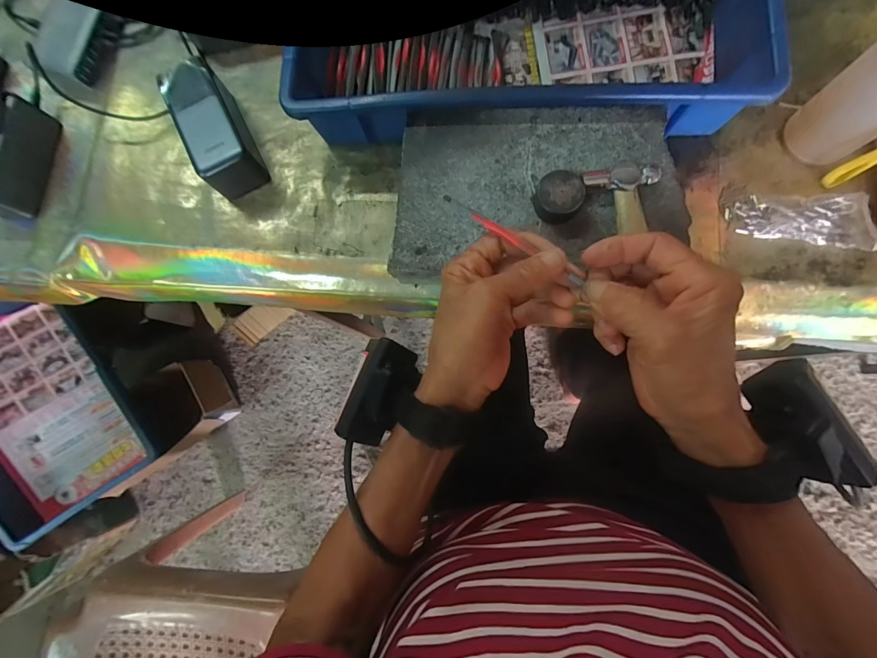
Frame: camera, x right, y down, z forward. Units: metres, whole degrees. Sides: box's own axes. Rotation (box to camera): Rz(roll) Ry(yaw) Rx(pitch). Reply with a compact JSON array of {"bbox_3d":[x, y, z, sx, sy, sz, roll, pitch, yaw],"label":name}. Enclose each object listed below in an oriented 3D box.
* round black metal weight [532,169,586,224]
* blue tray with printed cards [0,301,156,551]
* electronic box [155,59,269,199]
[{"bbox_3d":[0.099,-0.108,0.310,0.036,0.022,0.035,-1,84,5],"label":"round black metal weight"},{"bbox_3d":[-0.796,0.168,0.738,0.294,0.127,0.426,-28,95,-21],"label":"blue tray with printed cards"},{"bbox_3d":[-0.228,-0.205,0.388,0.052,0.049,0.124,-28,82,2],"label":"electronic box"}]

